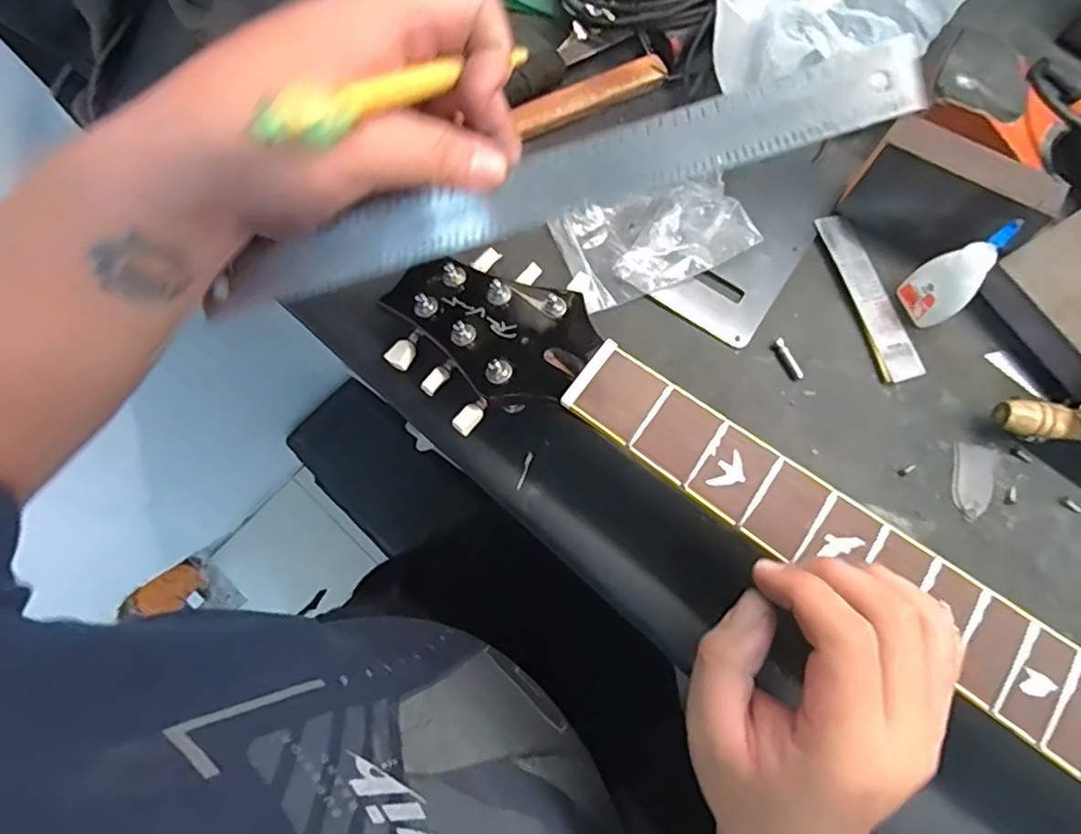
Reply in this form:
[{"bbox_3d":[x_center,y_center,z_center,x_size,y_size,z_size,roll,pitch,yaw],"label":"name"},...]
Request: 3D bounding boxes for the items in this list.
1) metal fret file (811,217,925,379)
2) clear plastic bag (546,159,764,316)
[{"bbox_3d":[0.213,-0.079,0.401,0.027,0.004,0.117,-16,74,-4],"label":"metal fret file"},{"bbox_3d":[0.073,-0.119,0.407,0.116,0.019,0.072,-19,74,-5],"label":"clear plastic bag"}]

